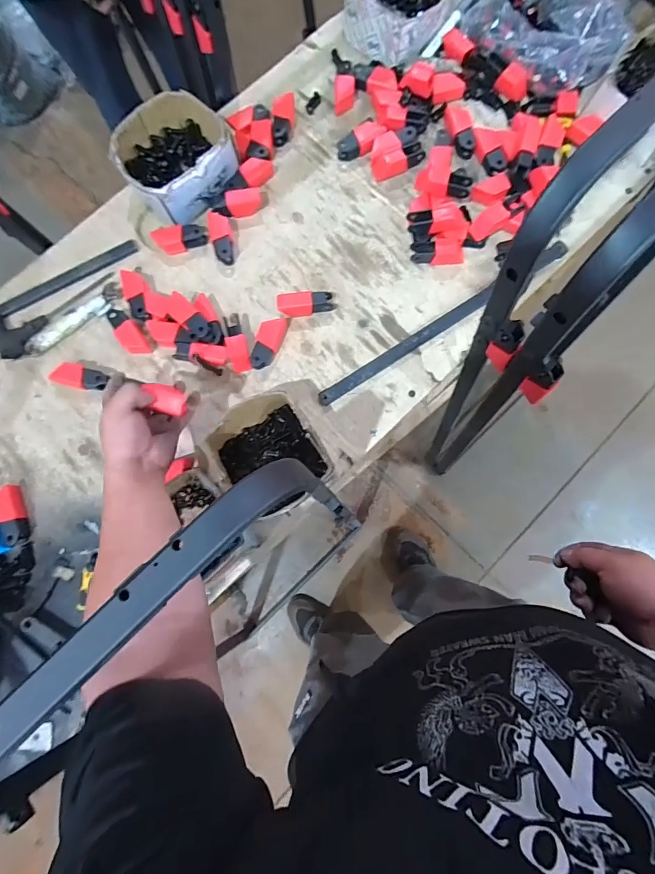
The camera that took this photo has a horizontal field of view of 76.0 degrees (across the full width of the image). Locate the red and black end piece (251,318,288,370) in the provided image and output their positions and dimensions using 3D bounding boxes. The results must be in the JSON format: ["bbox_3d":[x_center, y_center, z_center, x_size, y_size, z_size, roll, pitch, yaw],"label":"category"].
[{"bbox_3d":[-0.092,-0.148,0.645,0.034,0.023,0.087,18,82,4],"label":"red and black end piece"}]

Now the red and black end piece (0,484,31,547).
[{"bbox_3d":[-0.466,0.116,0.614,0.037,0.031,0.085,-15,81,-1],"label":"red and black end piece"}]

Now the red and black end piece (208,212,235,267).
[{"bbox_3d":[-0.173,-0.324,0.683,0.036,0.019,0.086,-10,81,0],"label":"red and black end piece"}]

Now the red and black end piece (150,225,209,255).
[{"bbox_3d":[-0.241,-0.325,0.686,0.091,0.031,0.041,-7,81,0],"label":"red and black end piece"}]

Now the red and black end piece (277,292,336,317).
[{"bbox_3d":[-0.033,-0.205,0.656,0.085,0.032,0.032,-10,81,0],"label":"red and black end piece"}]

